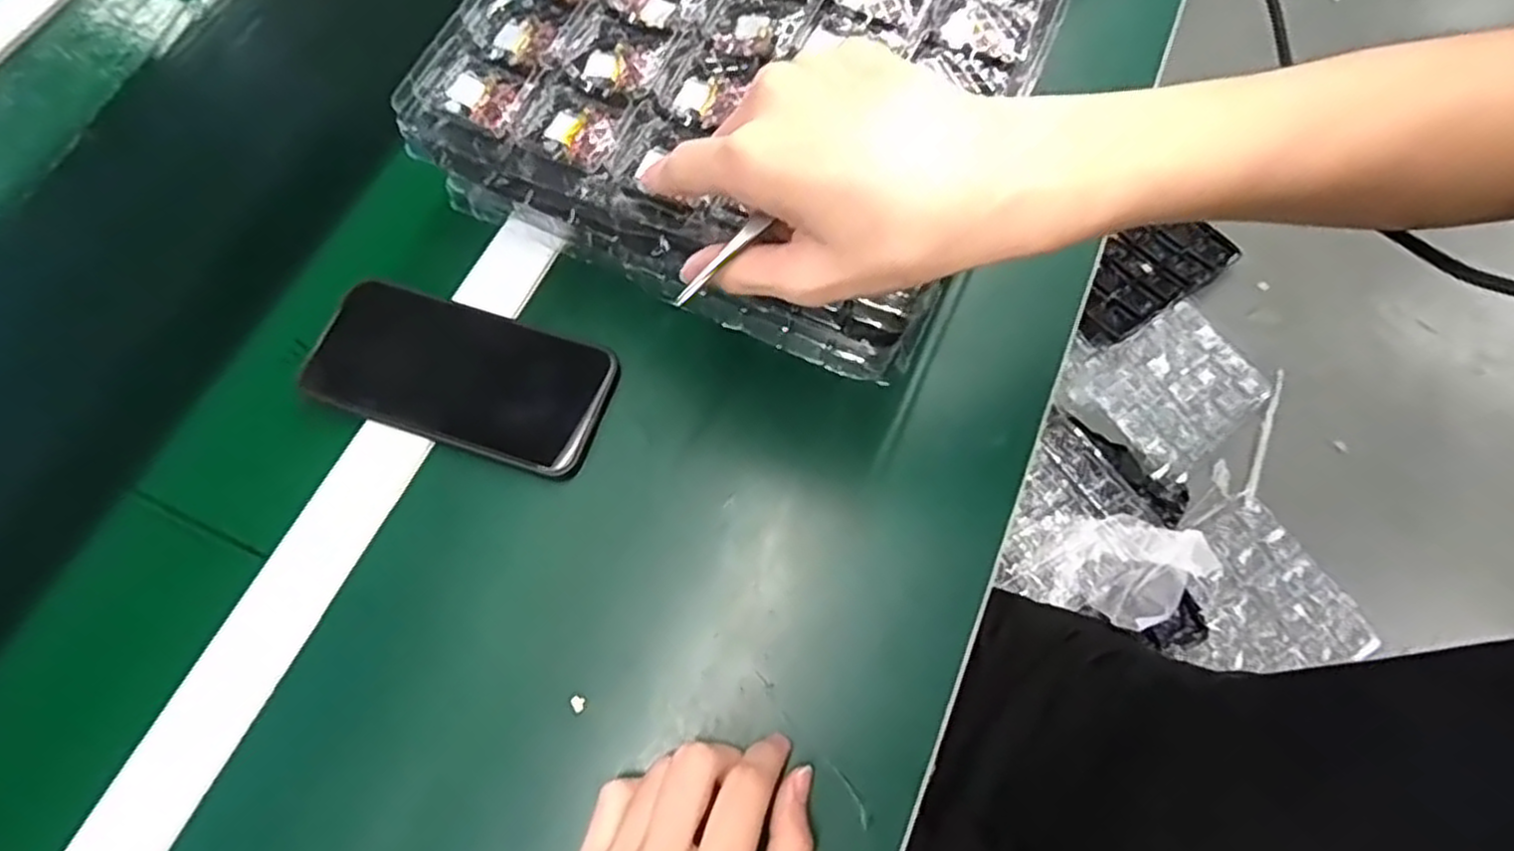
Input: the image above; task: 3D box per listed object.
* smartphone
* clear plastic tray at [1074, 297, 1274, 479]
[{"bbox_3d":[-0.163,-0.029,0.412,0.157,0.017,0.078,15,69,7],"label":"smartphone"},{"bbox_3d":[0.668,-0.064,1.191,0.262,0.034,0.211,-31,71,-11],"label":"clear plastic tray"}]

